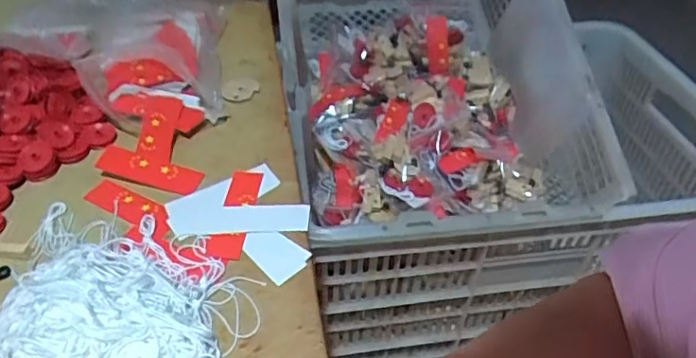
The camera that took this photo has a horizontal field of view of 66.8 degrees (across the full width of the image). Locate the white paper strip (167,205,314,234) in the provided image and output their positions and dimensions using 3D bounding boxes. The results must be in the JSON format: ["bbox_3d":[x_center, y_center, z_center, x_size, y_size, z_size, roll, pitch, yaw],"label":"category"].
[{"bbox_3d":[-0.087,0.031,0.418,0.110,0.005,0.027,-1,51,2],"label":"white paper strip"}]

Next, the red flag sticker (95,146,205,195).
[{"bbox_3d":[-0.169,-0.008,0.449,0.086,0.005,0.025,16,63,5],"label":"red flag sticker"}]

